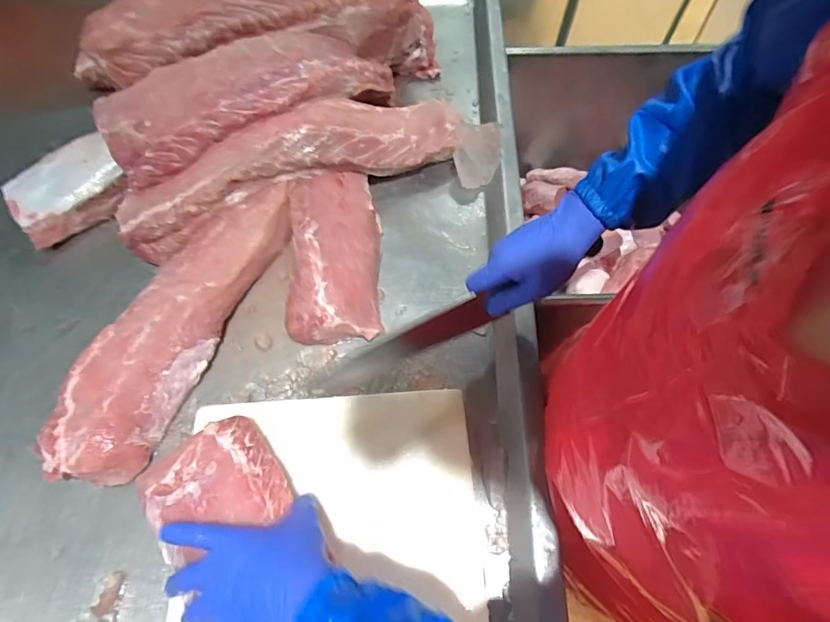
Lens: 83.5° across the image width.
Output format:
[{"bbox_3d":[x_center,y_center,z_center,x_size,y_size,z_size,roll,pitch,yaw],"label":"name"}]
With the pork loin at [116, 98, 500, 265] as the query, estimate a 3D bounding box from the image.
[{"bbox_3d":[-0.138,-0.207,0.657,0.539,0.101,0.146,-17,67,-7],"label":"pork loin"}]

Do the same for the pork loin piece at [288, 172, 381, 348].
[{"bbox_3d":[-0.106,-0.080,0.613,0.116,0.069,0.236,-3,63,-3],"label":"pork loin piece"}]

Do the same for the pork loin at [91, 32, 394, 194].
[{"bbox_3d":[-0.220,-0.301,0.640,0.405,0.084,0.110,-26,68,-11],"label":"pork loin"}]

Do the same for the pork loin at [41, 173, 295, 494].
[{"bbox_3d":[-0.291,0.008,0.571,0.117,0.057,0.401,20,64,8],"label":"pork loin"}]

